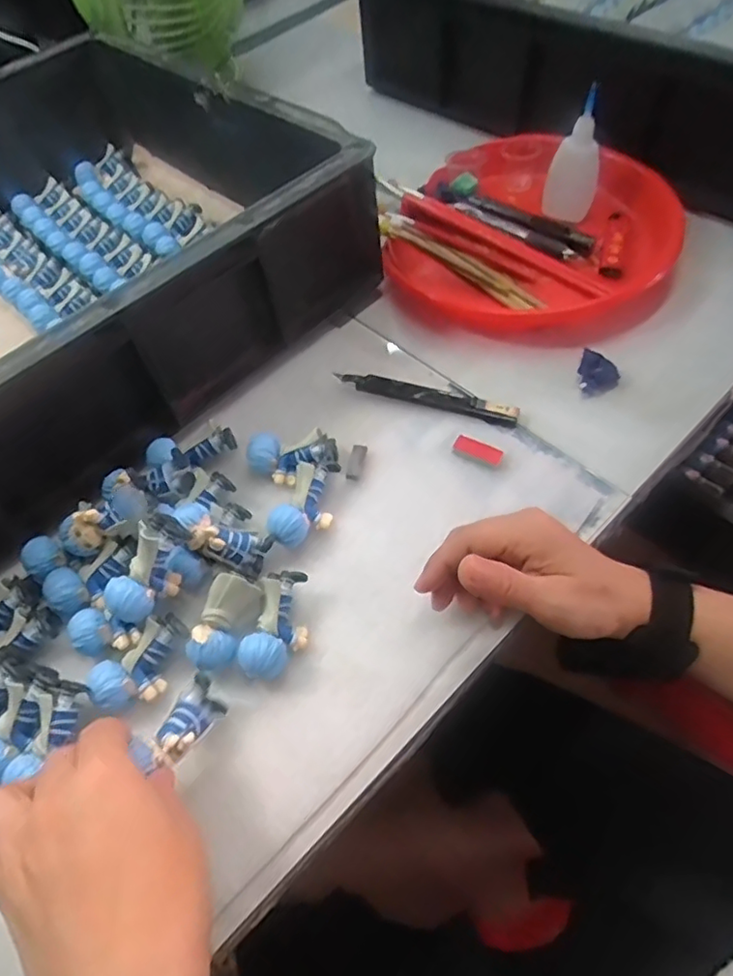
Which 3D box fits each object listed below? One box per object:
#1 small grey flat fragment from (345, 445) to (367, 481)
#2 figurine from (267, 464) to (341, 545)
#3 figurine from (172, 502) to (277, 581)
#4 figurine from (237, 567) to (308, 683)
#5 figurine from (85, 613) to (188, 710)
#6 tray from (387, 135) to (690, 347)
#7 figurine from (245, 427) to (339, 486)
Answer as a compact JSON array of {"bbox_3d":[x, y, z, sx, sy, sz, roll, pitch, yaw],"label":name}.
[{"bbox_3d":[-0.007,-0.019,0.427,0.010,0.004,0.029,8,61,13],"label":"small grey flat fragment"},{"bbox_3d":[-0.040,0.012,0.401,0.033,0.026,0.062,11,60,10],"label":"figurine"},{"bbox_3d":[-0.092,0.030,0.374,0.048,0.031,0.032,21,62,15],"label":"figurine"},{"bbox_3d":[-0.051,0.082,0.354,0.030,0.025,0.062,12,62,15],"label":"figurine"},{"bbox_3d":[-0.128,0.101,0.345,0.032,0.021,0.059,38,71,26],"label":"figurine"},{"bbox_3d":[0.145,-0.223,0.524,0.238,0.033,0.222,18,64,18],"label":"tray"},{"bbox_3d":[-0.052,-0.022,0.422,0.062,0.023,0.030,-10,58,2],"label":"figurine"}]

